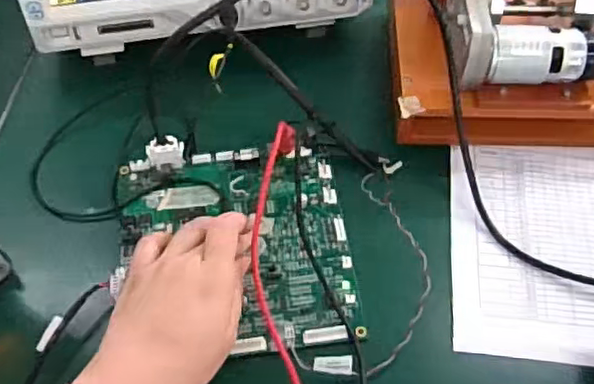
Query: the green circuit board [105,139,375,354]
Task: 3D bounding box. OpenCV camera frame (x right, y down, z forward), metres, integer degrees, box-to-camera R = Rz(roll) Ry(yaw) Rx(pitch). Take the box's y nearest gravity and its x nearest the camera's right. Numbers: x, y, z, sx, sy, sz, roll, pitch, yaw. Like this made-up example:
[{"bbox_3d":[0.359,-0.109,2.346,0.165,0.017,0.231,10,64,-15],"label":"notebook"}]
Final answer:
[{"bbox_3d":[-0.050,0.036,0.472,0.178,0.030,0.178,-6,56,-4],"label":"green circuit board"}]

